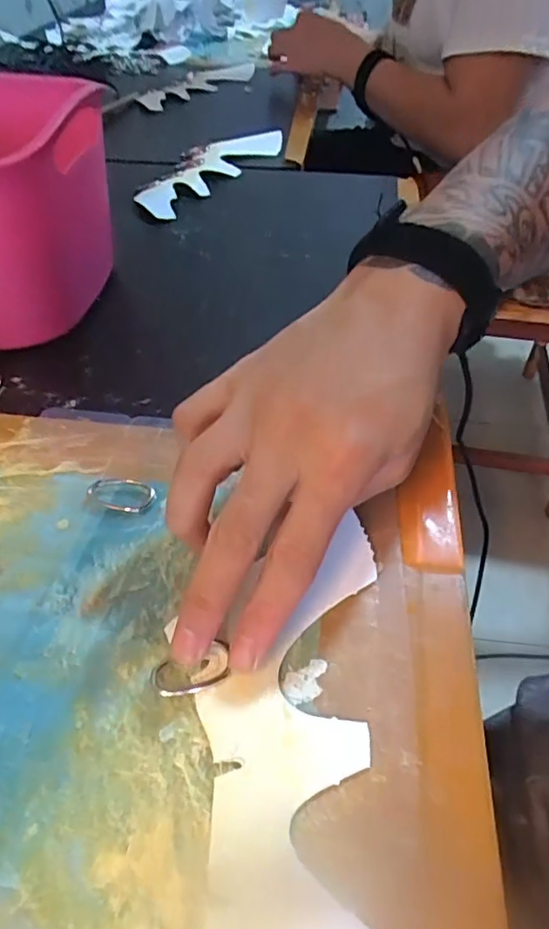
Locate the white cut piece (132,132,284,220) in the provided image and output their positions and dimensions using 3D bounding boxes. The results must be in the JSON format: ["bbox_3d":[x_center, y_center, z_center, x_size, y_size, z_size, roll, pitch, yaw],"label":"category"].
[{"bbox_3d":[-0.069,-0.317,0.611,0.066,0.009,0.238,20,49,17],"label":"white cut piece"}]

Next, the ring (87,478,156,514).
[{"bbox_3d":[-0.079,0.014,0.295,0.033,0.004,0.021,10,47,9],"label":"ring"}]

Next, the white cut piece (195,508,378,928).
[{"bbox_3d":[0.006,0.114,0.200,0.062,0.006,0.224,4,46,1],"label":"white cut piece"}]

